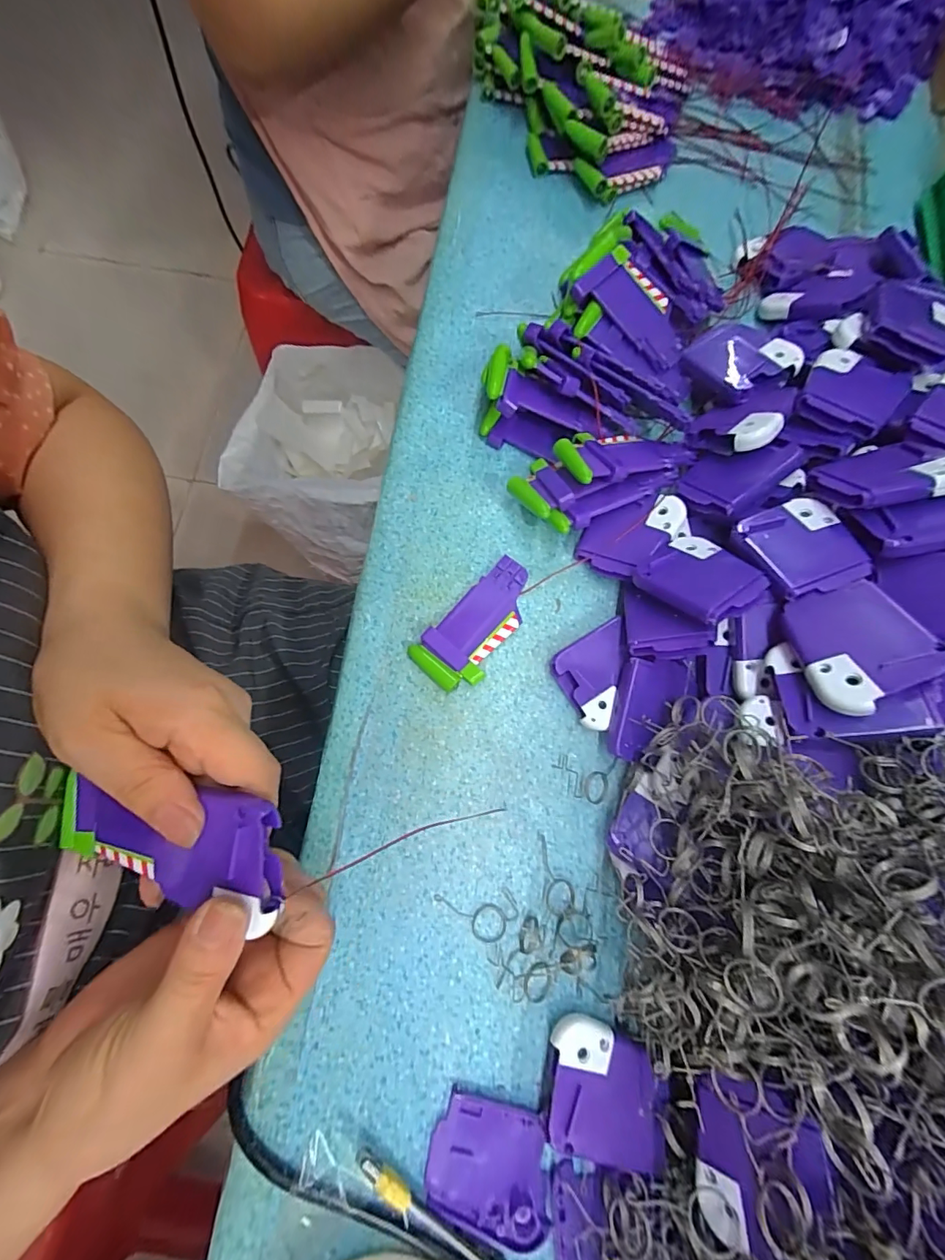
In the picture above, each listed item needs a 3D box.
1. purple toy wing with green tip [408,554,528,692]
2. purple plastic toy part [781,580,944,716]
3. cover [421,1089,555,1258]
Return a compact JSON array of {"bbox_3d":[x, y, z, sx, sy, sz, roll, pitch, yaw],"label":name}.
[{"bbox_3d":[0.005,-0.003,0.297,0.042,0.011,0.088,43,80,10],"label":"purple toy wing with green tip"},{"bbox_3d":[0.179,0.006,0.226,0.050,0.006,0.060,-29,45,15],"label":"purple plastic toy part"},{"bbox_3d":[0.010,0.260,0.231,0.060,0.007,0.050,17,77,5],"label":"cover"}]

